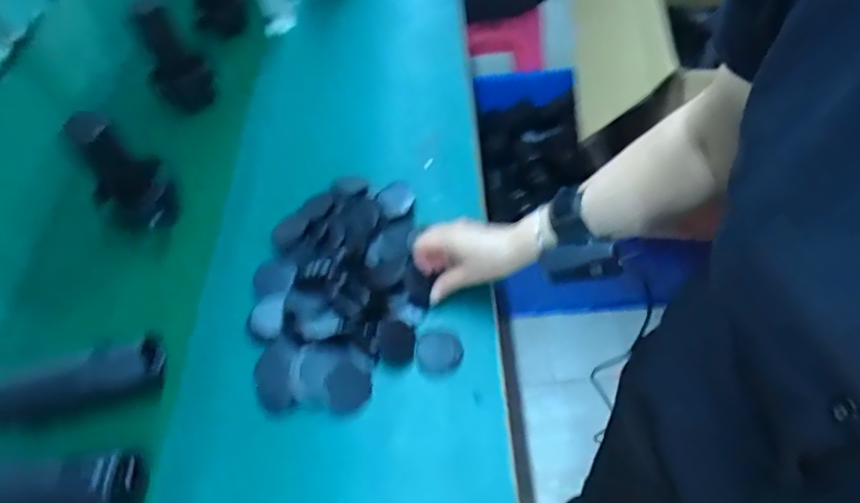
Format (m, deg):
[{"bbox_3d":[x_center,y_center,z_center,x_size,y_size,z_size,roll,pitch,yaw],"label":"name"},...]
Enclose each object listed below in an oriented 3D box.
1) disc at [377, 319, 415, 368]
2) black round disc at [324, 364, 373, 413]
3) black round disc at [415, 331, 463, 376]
[{"bbox_3d":[-0.037,0.096,0.587,0.042,0.004,0.047,9,86,-19],"label":"disc"},{"bbox_3d":[-0.085,0.142,0.574,0.046,0.051,0.004,-12,10,-13],"label":"black round disc"},{"bbox_3d":[0.009,0.109,0.593,0.049,0.004,0.045,-20,74,-6],"label":"black round disc"}]

